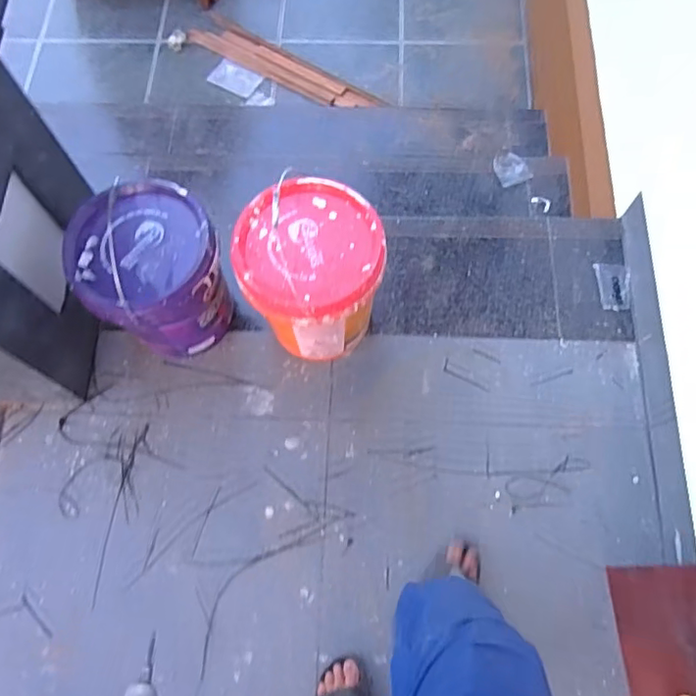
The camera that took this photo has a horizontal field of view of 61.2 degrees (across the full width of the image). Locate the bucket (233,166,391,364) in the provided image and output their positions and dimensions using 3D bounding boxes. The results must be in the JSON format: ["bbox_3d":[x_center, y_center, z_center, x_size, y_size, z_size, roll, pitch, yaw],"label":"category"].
[{"bbox_3d":[-0.075,-0.148,1.332,0.293,0.325,0.291,0,70,0],"label":"bucket"}]

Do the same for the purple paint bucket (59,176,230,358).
[{"bbox_3d":[-0.421,-0.150,1.334,0.289,0.360,0.278,0,70,0],"label":"purple paint bucket"}]

